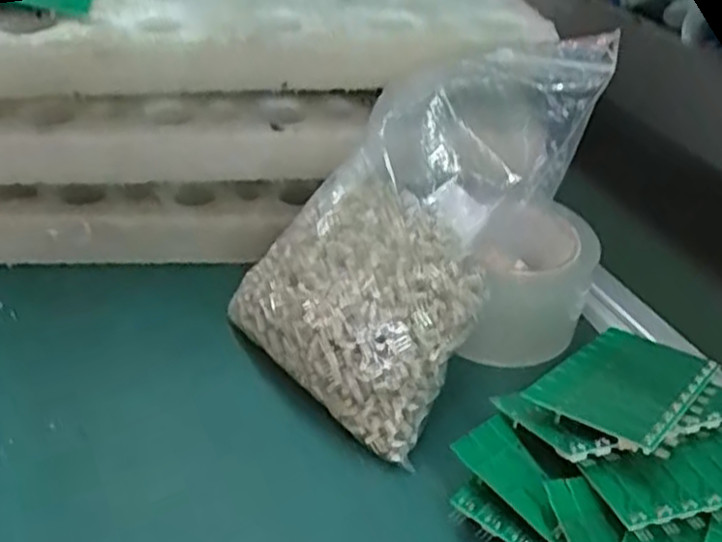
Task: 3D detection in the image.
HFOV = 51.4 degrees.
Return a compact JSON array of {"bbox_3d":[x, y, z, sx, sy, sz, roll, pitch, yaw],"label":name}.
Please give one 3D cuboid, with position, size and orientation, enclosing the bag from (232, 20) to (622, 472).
[{"bbox_3d":[0.020,-0.026,0.394,0.135,0.178,0.137,31,43,30],"label":"bag"}]

